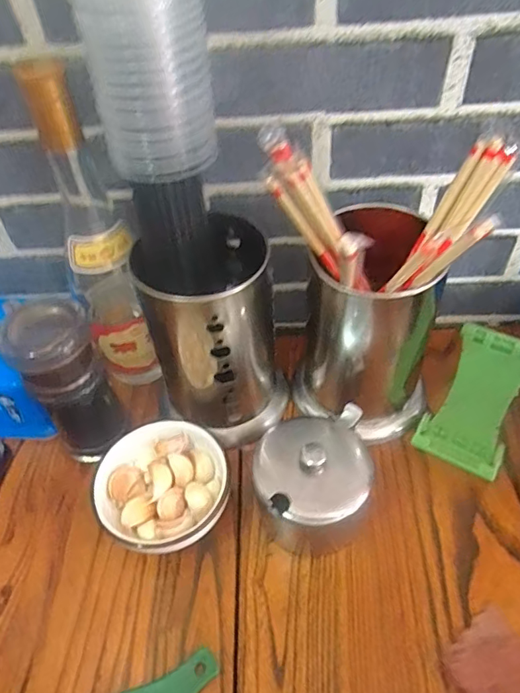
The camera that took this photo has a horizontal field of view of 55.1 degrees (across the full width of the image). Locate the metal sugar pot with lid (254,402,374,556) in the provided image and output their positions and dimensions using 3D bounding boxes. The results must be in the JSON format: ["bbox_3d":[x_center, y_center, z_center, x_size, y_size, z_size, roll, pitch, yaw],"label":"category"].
[{"bbox_3d":[0.039,0.094,0.356,0.079,0.086,0.074,-2,49,3],"label":"metal sugar pot with lid"}]

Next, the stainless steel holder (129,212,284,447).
[{"bbox_3d":[-0.030,-0.012,0.404,0.094,0.170,0.103,-5,49,0],"label":"stainless steel holder"}]

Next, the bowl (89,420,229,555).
[{"bbox_3d":[-0.070,0.111,0.376,0.092,0.047,0.094,-2,49,3],"label":"bowl"}]

